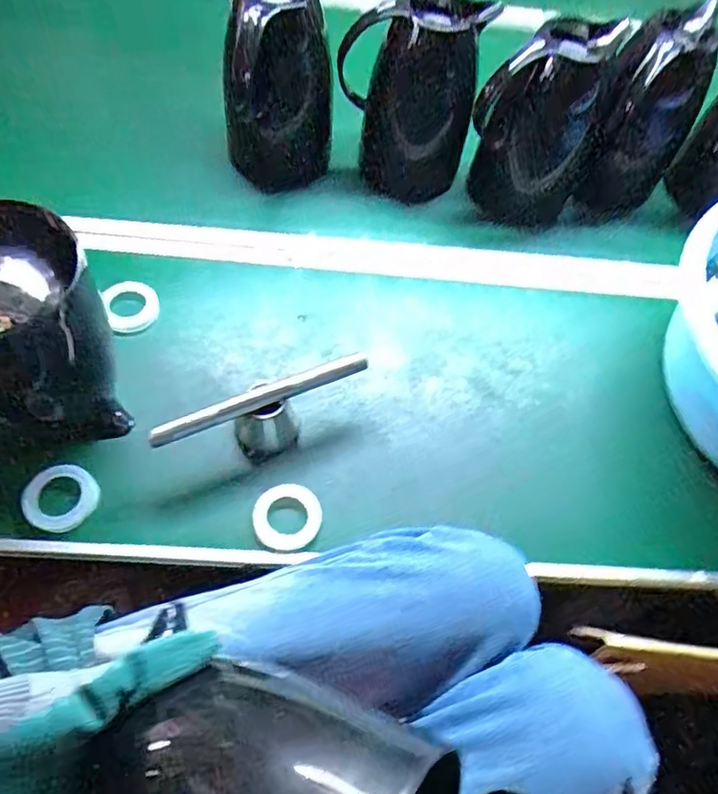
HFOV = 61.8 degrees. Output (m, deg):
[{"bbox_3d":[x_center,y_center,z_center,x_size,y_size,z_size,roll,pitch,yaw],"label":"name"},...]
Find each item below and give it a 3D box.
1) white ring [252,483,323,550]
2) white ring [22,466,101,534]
[{"bbox_3d":[-0.063,0.106,0.530,0.059,0.017,0.053,-8,62,-11],"label":"white ring"},{"bbox_3d":[-0.255,0.087,0.513,0.060,0.017,0.054,-37,71,-23],"label":"white ring"}]

